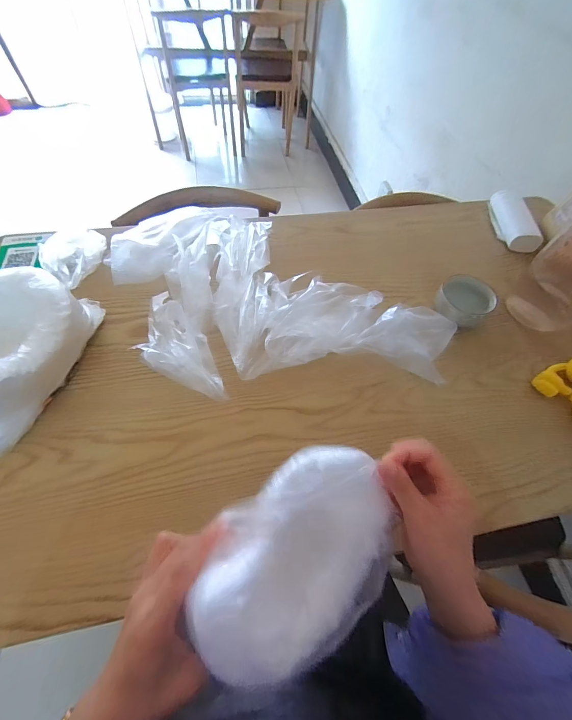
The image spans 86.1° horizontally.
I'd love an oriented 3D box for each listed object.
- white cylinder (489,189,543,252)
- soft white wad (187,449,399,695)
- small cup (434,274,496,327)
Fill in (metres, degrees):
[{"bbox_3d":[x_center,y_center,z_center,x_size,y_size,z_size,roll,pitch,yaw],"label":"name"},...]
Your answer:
[{"bbox_3d":[0.460,-0.283,0.622,0.063,0.045,0.188,7,60,0],"label":"white cylinder"},{"bbox_3d":[0.016,0.144,0.231,0.165,0.045,0.115,-35,68,-21],"label":"soft white wad"},{"bbox_3d":[0.278,-0.090,0.484,0.084,0.044,0.077,2,60,-3],"label":"small cup"}]

